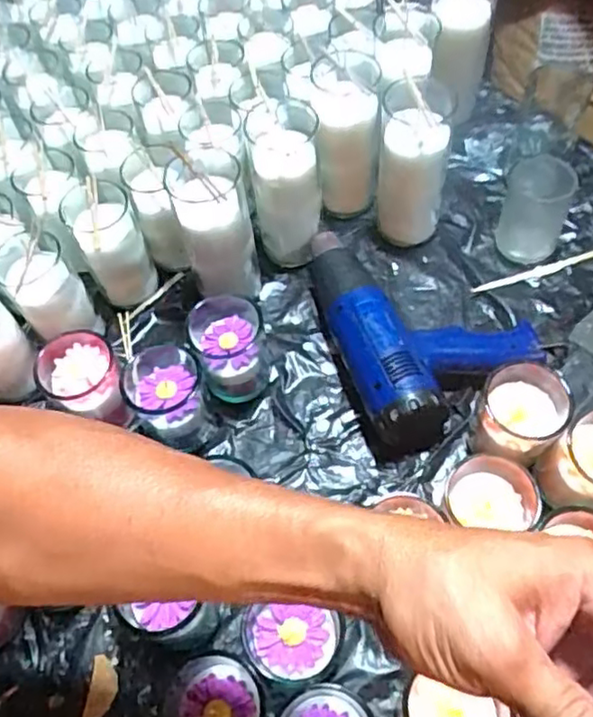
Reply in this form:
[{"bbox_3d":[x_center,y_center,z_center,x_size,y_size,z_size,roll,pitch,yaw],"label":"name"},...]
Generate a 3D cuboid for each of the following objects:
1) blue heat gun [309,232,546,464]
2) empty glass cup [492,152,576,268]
[{"bbox_3d":[0.132,-0.052,0.658,0.201,0.074,0.266,-16,59,-6],"label":"blue heat gun"},{"bbox_3d":[0.262,-0.164,0.713,0.068,0.080,0.083,16,61,13],"label":"empty glass cup"}]

